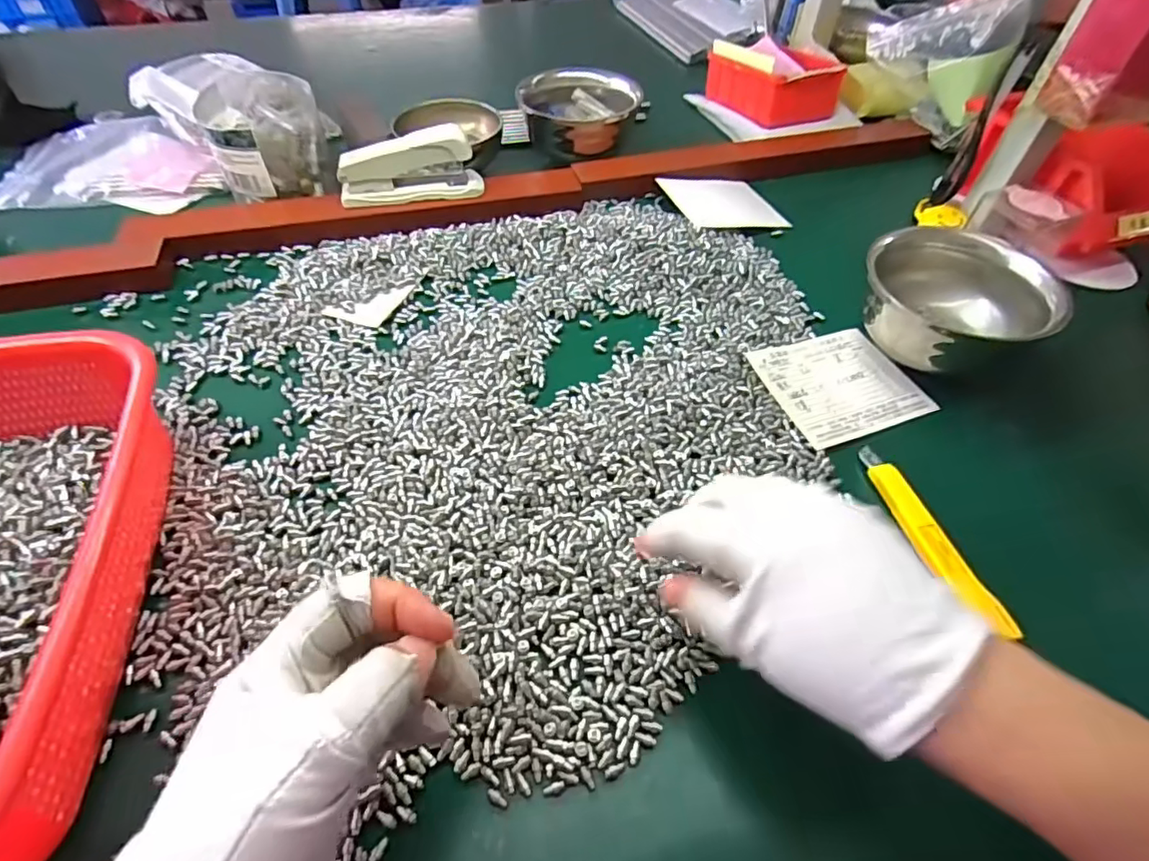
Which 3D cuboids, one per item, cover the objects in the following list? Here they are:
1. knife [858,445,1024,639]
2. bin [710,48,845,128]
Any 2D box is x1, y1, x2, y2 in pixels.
[{"bbox_3d":[0.203,0.059,0.331,0.019,0.009,0.128,-12,53,-12],"label":"knife"},{"bbox_3d":[0.227,-0.403,0.657,0.093,0.053,0.143,-18,53,-15],"label":"bin"}]

